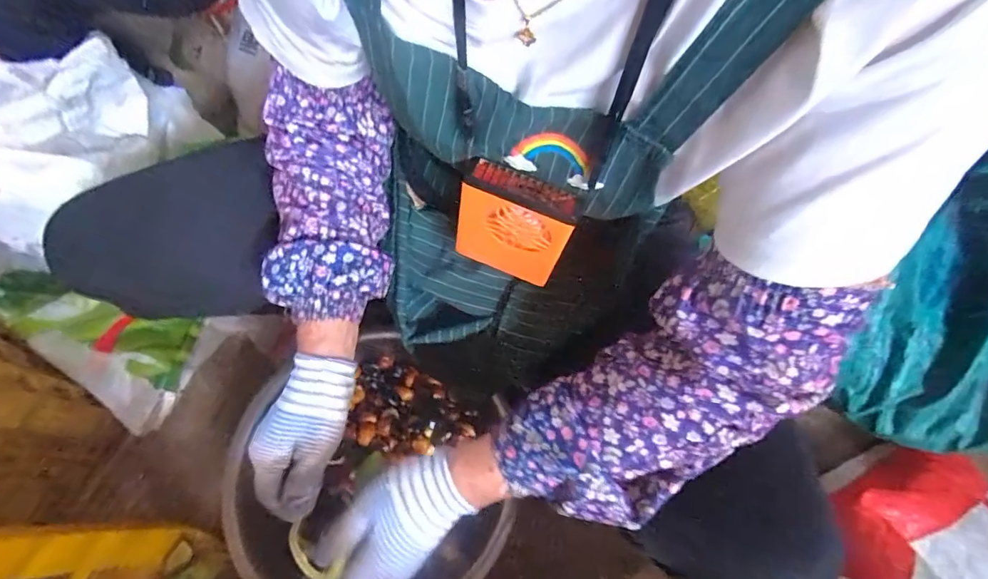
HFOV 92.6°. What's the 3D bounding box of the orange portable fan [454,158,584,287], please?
[{"bbox_3d":[0.016,-0.048,0.378,0.087,0.111,0.024,23,66,8],"label":"orange portable fan"}]

